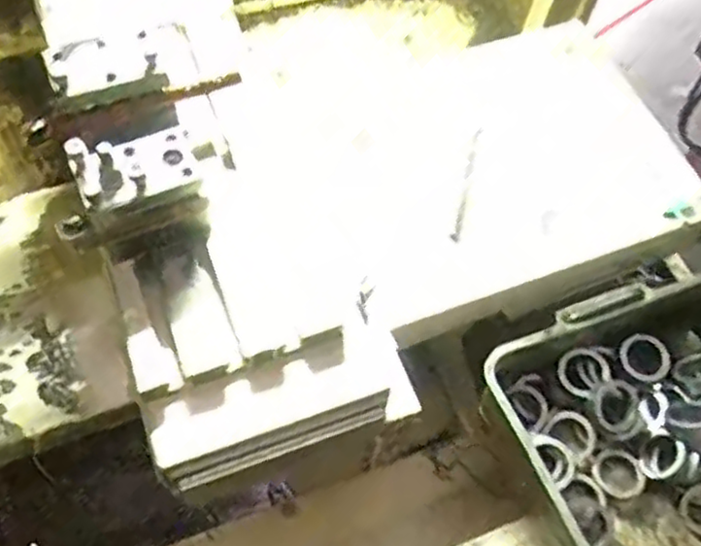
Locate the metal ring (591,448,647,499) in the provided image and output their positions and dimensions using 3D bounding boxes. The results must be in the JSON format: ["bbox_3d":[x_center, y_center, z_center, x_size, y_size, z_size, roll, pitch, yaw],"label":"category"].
[{"bbox_3d":[0.277,0.207,0.733,0.047,0.009,0.052,-19,64,-13],"label":"metal ring"}]

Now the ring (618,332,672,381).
[{"bbox_3d":[0.318,0.091,0.765,0.059,0.013,0.047,31,96,-2],"label":"ring"}]

